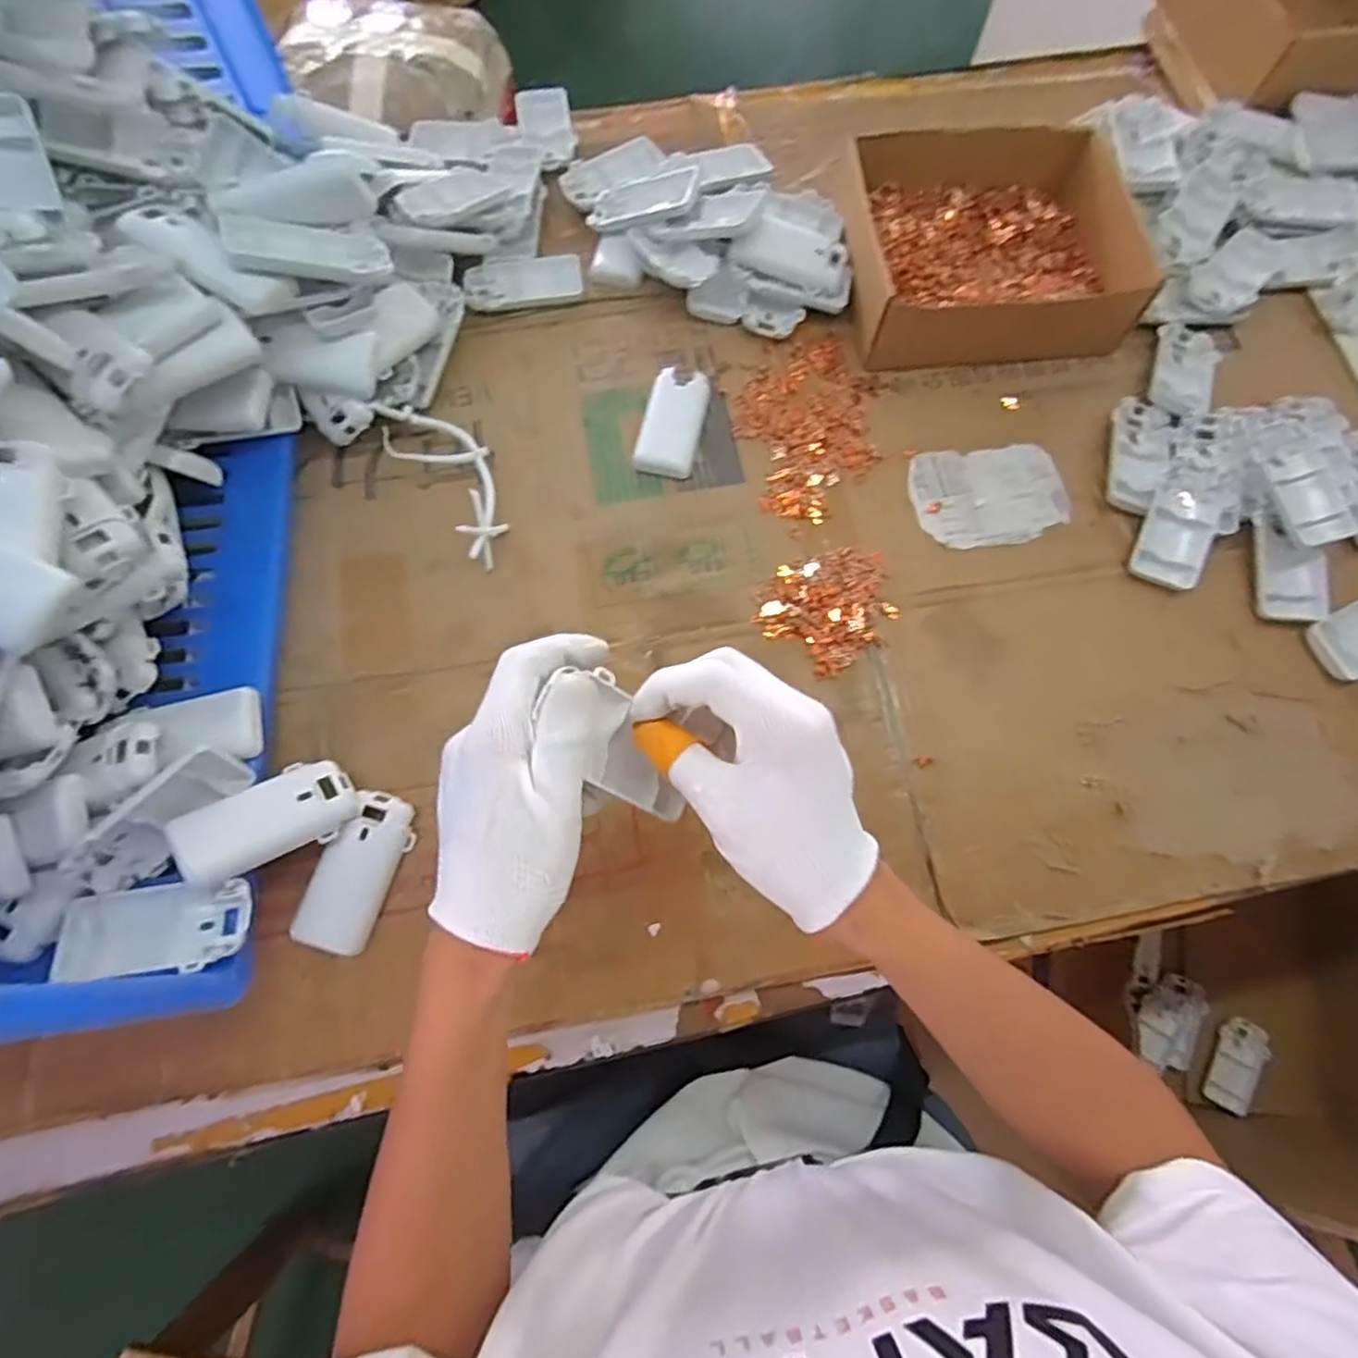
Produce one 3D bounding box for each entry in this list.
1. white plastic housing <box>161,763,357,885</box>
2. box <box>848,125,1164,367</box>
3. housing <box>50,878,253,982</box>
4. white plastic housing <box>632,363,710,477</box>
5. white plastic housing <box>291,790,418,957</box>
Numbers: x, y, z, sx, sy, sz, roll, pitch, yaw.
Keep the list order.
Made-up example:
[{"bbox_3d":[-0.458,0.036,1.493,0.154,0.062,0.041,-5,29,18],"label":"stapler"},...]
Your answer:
[{"bbox_3d":[-0.242,0.083,0.427,0.094,0.021,0.044,-25,74,-34],"label":"white plastic housing"},{"bbox_3d":[0.253,-0.360,0.584,0.235,0.058,0.190,-3,71,-3],"label":"box"},{"bbox_3d":[-0.290,0.140,0.403,0.094,0.022,0.044,-6,71,-3],"label":"housing"},{"bbox_3d":[-0.004,-0.196,0.551,0.042,0.016,0.089,13,71,3],"label":"white plastic housing"},{"bbox_3d":[-0.199,0.119,0.448,0.041,0.020,0.095,20,77,6],"label":"white plastic housing"}]

